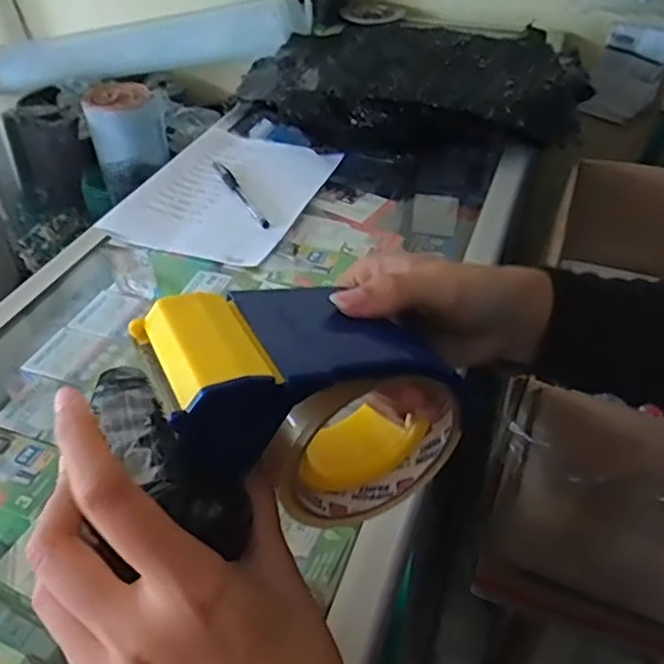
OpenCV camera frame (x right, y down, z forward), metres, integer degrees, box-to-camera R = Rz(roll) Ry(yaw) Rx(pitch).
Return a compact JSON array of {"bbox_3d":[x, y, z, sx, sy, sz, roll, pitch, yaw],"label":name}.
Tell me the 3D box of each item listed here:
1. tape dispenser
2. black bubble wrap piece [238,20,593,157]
[{"bbox_3d":[-0.009,0.030,0.271,0.114,0.107,0.056,-19,44,-19],"label":"tape dispenser"},{"bbox_3d":[0.116,-0.382,0.919,0.457,0.059,0.440,9,42,11],"label":"black bubble wrap piece"}]

